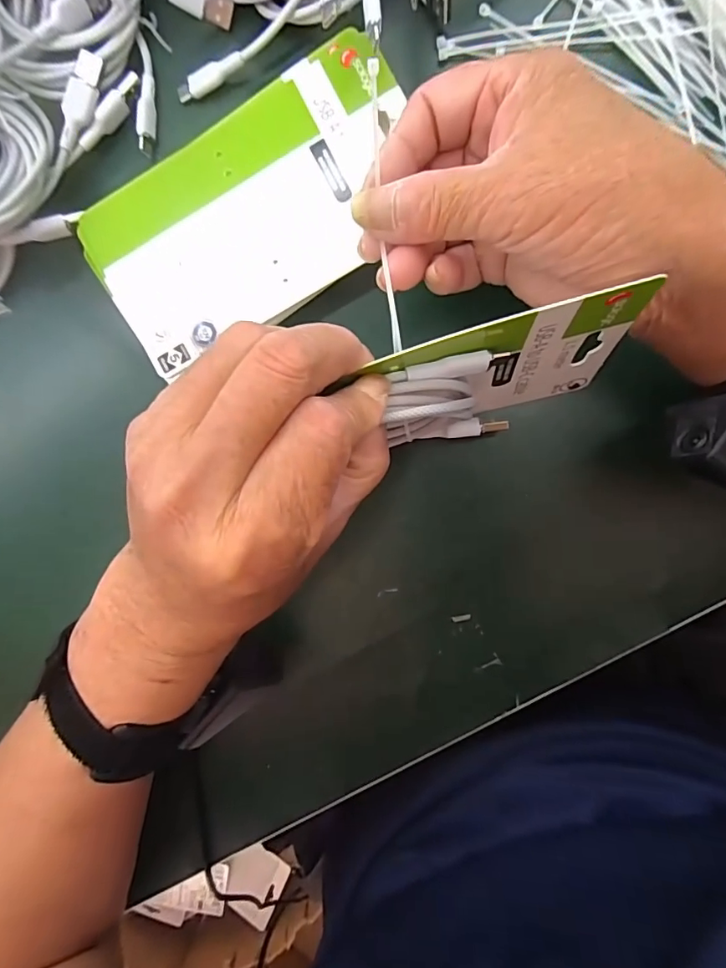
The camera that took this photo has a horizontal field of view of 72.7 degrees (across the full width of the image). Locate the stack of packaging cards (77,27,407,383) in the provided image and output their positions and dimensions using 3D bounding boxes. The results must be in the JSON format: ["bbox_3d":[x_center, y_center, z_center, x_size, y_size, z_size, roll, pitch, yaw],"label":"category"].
[{"bbox_3d":[-0.056,-0.139,0.258,0.179,0.012,0.097,-32,91,6],"label":"stack of packaging cards"}]

